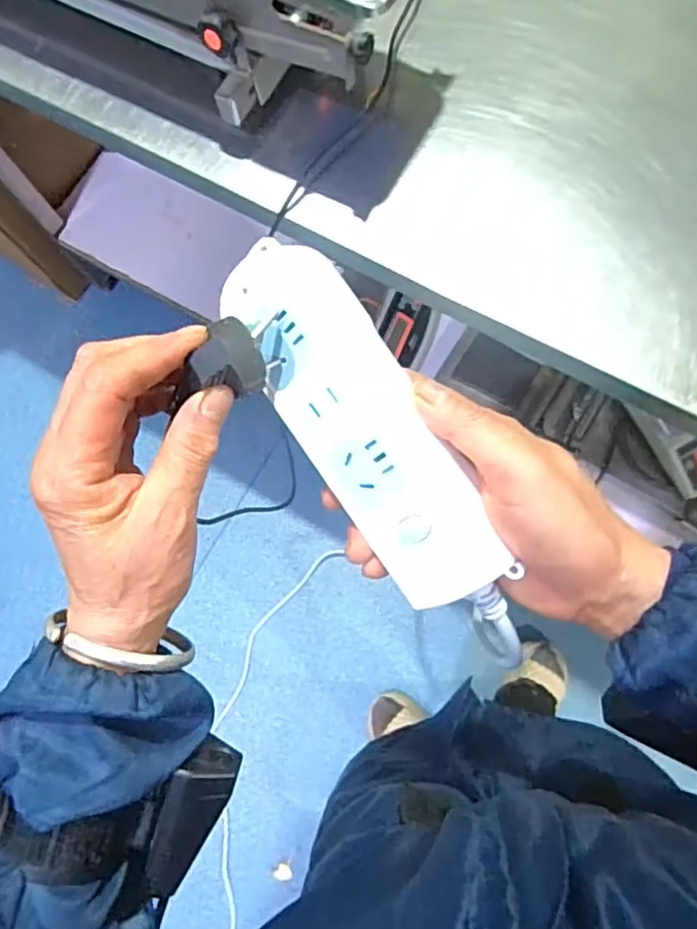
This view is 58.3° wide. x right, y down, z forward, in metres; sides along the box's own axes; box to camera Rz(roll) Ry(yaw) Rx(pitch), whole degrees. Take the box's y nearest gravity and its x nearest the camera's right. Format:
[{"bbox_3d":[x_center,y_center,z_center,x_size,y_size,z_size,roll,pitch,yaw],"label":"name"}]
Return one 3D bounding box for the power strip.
[{"bbox_3d":[0.008,-0.016,0.268,0.048,0.032,0.171,-33,92,-10],"label":"power strip"}]

